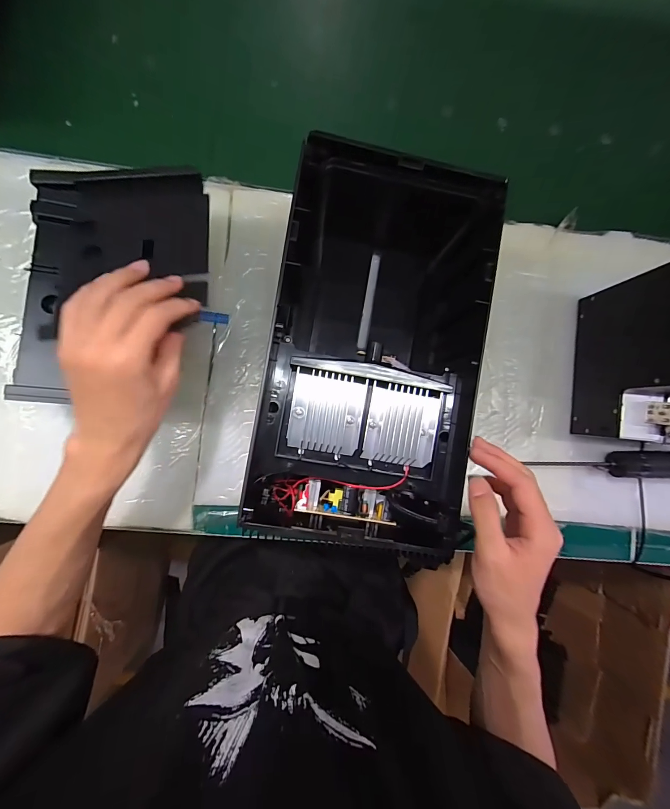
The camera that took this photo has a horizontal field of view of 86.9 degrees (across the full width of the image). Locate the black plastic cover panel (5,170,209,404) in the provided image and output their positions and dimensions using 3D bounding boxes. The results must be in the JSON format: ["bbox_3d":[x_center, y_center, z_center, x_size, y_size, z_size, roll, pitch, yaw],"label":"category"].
[{"bbox_3d":[-0.205,-0.117,0.324,0.181,0.031,0.218,-2,83,5],"label":"black plastic cover panel"}]

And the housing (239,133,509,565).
[{"bbox_3d":[0.040,-0.063,0.379,0.202,0.132,0.379,8,87,-4],"label":"housing"}]

